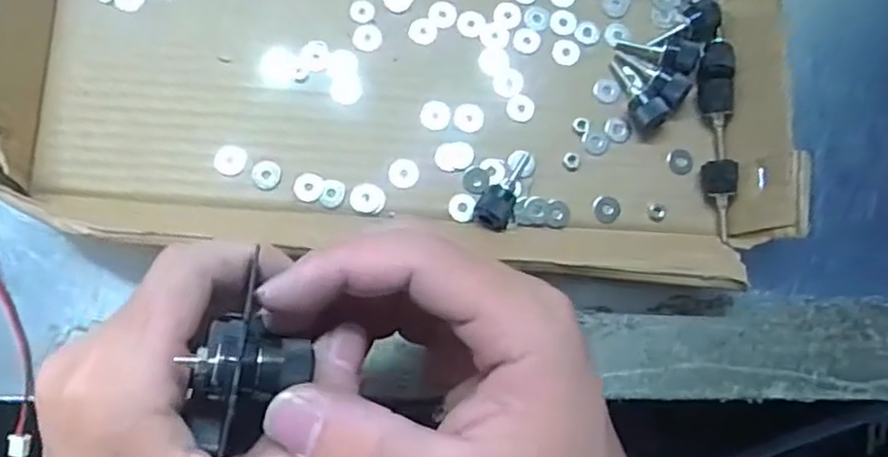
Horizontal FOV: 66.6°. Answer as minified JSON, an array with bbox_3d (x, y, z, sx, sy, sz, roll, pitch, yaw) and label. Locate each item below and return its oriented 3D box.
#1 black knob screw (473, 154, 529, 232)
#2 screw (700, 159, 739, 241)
[{"bbox_3d":[0.027,-0.016,0.293,0.016,0.012,0.037,33,66,-2],"label":"black knob screw"},{"bbox_3d":[0.123,-0.013,0.298,0.015,0.012,0.034,-10,99,-7],"label":"screw"}]

